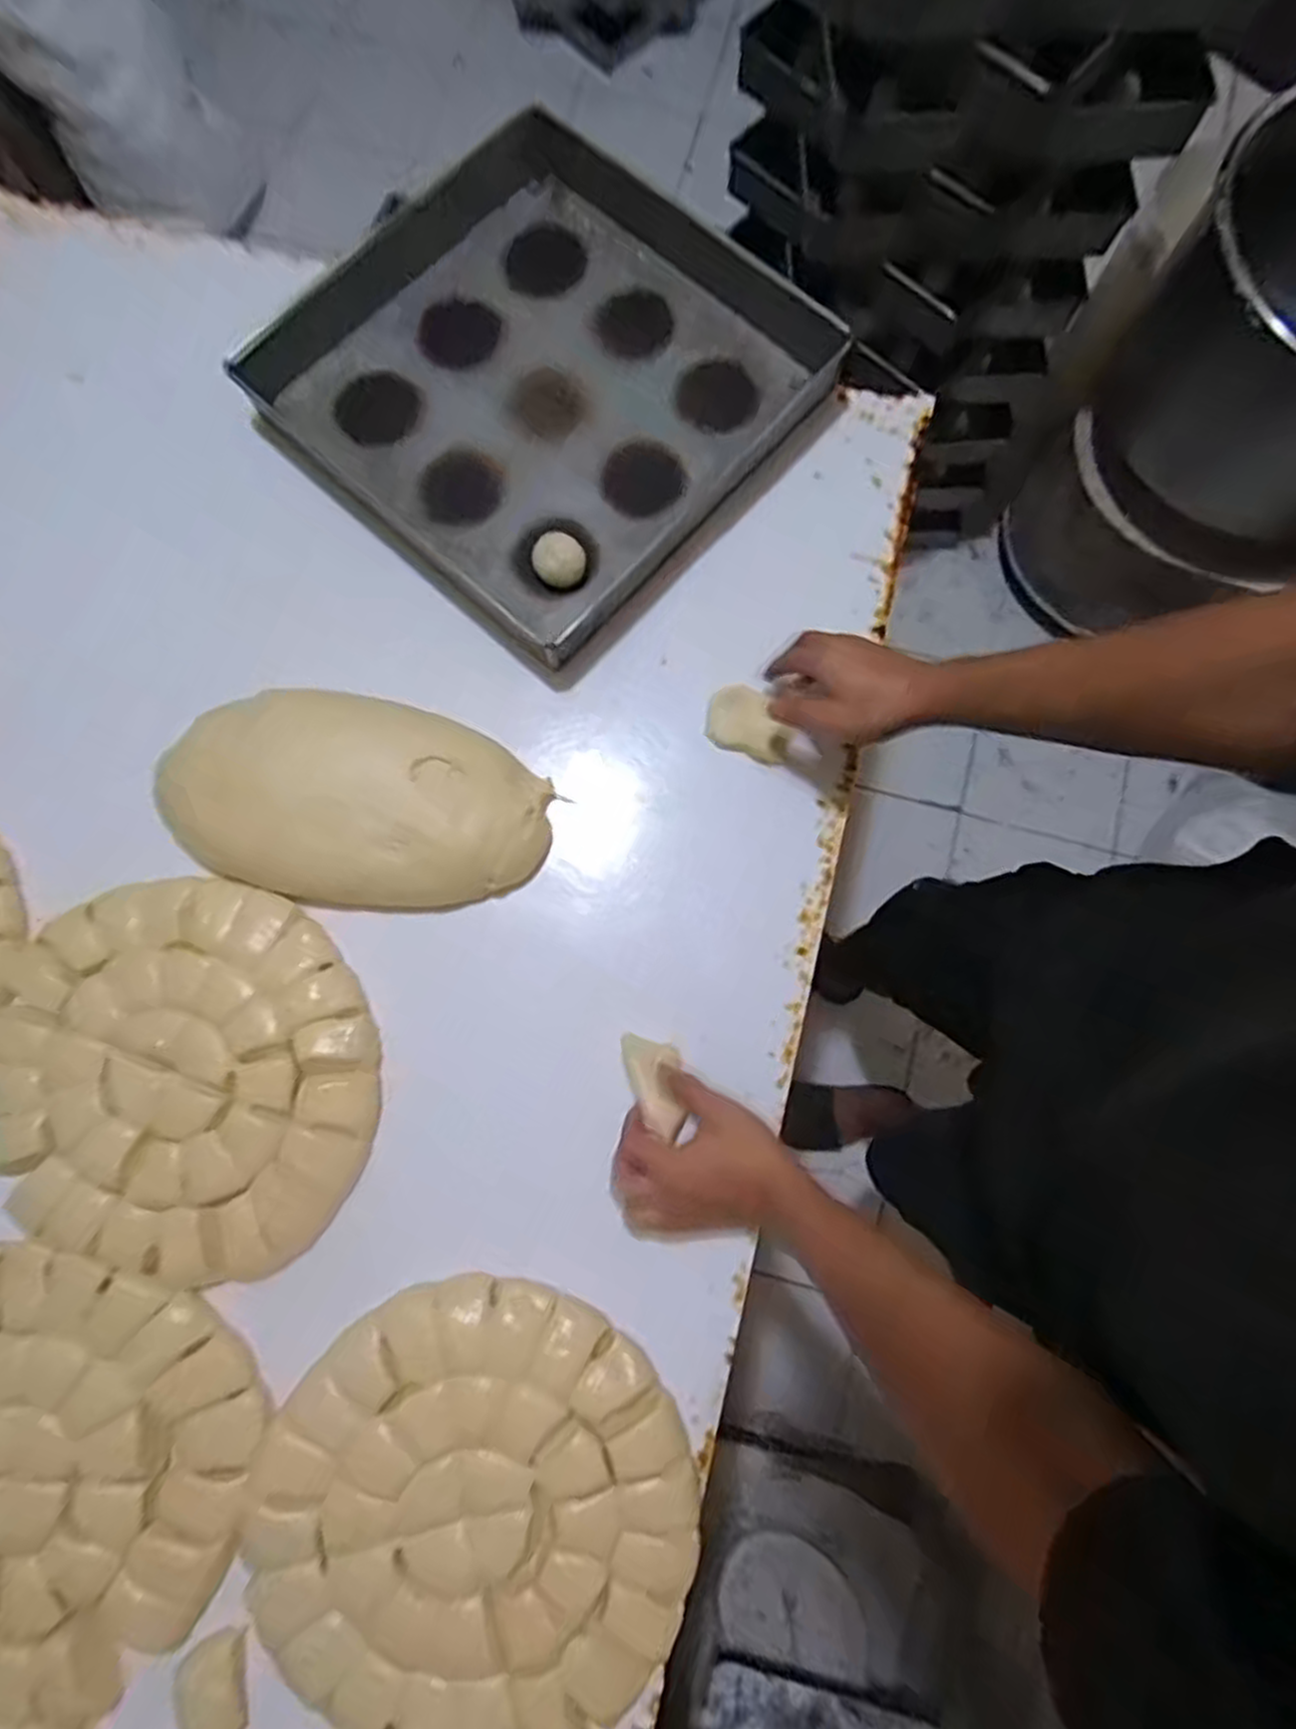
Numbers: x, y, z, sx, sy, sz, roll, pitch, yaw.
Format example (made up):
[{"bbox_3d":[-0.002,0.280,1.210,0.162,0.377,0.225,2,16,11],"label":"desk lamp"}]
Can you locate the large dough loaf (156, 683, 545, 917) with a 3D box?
[{"bbox_3d":[-0.240,-0.055,0.643,0.307,0.081,0.171,8,79,1],"label":"large dough loaf"}]

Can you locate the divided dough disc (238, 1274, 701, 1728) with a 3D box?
[{"bbox_3d":[-0.126,0.470,0.564,0.304,0.020,0.297,0,79,0],"label":"divided dough disc"}]

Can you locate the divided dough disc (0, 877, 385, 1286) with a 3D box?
[{"bbox_3d":[-0.371,0.162,0.622,0.306,0.019,0.288,0,79,0],"label":"divided dough disc"}]

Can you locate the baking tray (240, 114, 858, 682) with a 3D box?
[{"bbox_3d":[-0.112,-0.480,0.763,0.449,0.073,0.415,43,79,8],"label":"baking tray"}]

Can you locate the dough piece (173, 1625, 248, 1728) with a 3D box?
[{"bbox_3d":[-0.309,0.587,0.556,0.052,0.010,0.080,-5,79,-1],"label":"dough piece"}]

